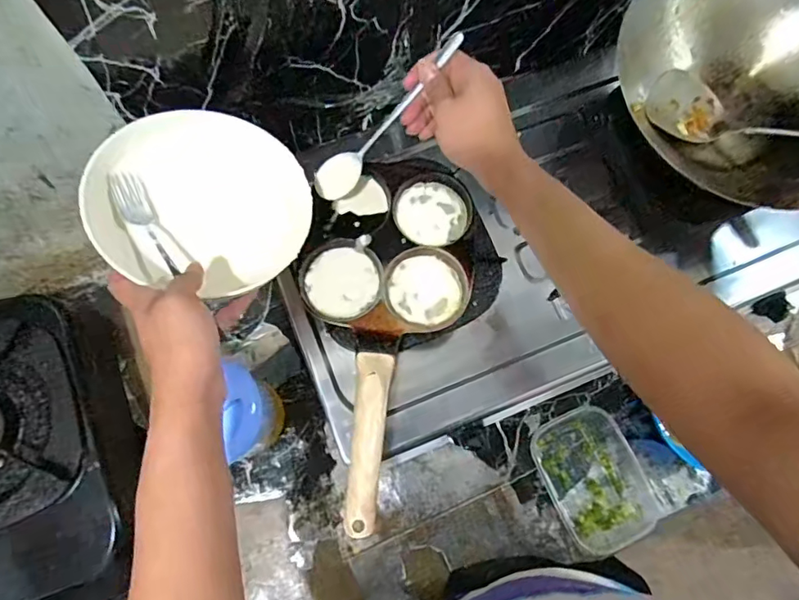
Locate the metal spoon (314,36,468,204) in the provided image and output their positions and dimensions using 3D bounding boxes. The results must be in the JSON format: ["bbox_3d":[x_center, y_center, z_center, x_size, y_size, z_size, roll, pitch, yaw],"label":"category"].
[{"bbox_3d":[-0.011,-0.173,0.502,0.200,0.028,0.030,-41,77,24],"label":"metal spoon"}]

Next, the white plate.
[{"bbox_3d":[-0.176,-0.090,0.467,0.180,0.053,0.177,2,80,-11],"label":"white plate"}]

